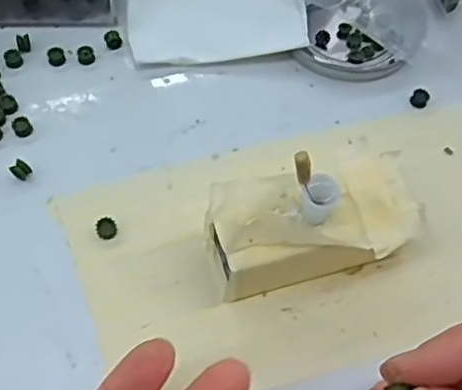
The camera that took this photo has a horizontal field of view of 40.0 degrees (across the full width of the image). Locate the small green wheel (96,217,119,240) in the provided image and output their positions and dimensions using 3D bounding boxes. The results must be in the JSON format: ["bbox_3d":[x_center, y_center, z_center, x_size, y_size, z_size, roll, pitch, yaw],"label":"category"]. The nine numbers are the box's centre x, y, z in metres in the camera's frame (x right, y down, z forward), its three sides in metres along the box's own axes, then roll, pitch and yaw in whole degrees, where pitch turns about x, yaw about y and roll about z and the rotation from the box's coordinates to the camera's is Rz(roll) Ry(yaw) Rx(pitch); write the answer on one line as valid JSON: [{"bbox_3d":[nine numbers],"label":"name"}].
[{"bbox_3d":[-0.053,0.015,0.274,0.009,0.006,0.008,-18,63,-13],"label":"small green wheel"}]

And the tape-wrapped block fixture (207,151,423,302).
[{"bbox_3d":[0.031,0.010,0.255,0.083,0.049,0.049,-11,62,-9],"label":"tape-wrapped block fixture"}]

